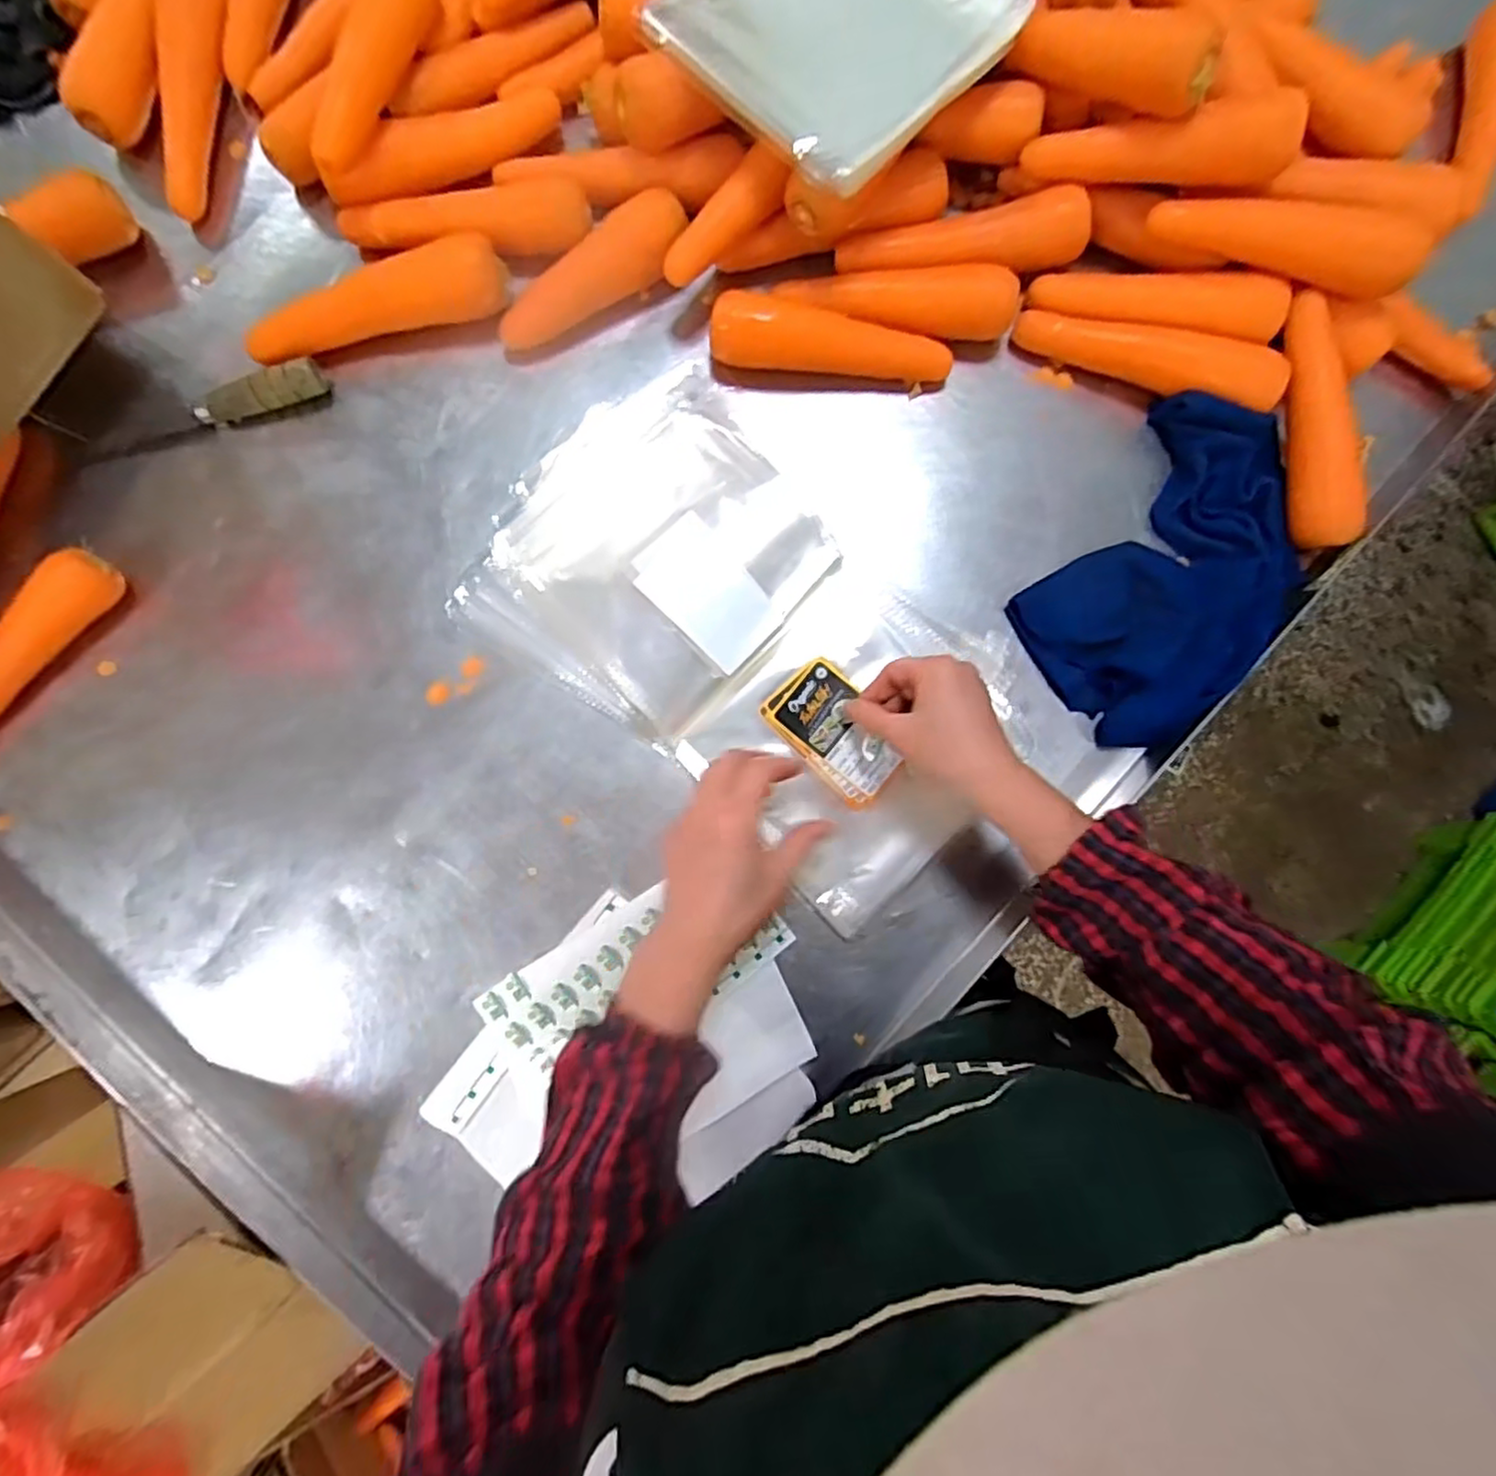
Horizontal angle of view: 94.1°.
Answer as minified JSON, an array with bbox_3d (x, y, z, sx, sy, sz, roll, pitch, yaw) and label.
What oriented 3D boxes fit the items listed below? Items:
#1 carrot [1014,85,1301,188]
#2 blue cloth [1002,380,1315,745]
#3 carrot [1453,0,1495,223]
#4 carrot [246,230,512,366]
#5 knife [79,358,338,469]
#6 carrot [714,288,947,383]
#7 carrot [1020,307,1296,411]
[{"bbox_3d":[0.297,-0.428,0.505,0.174,0.037,0.039,12,85,19],"label":"carrot"},{"bbox_3d":[0.342,-0.136,0.547,0.167,0.040,0.272,37,86,2],"label":"blue cloth"},{"bbox_3d":[0.622,-0.537,0.584,0.033,0.035,0.222,20,87,-1],"label":"carrot"},{"bbox_3d":[-0.285,-0.331,0.537,0.201,0.046,0.040,-16,86,-2],"label":"carrot"},{"bbox_3d":[-0.417,-0.244,0.535,0.194,0.034,0.022,-20,86,-2],"label":"knife"},{"bbox_3d":[0.065,-0.310,0.546,0.184,0.042,0.035,5,86,0],"label":"carrot"},{"bbox_3d":[0.317,-0.304,0.551,0.203,0.046,0.039,21,86,1],"label":"carrot"}]

